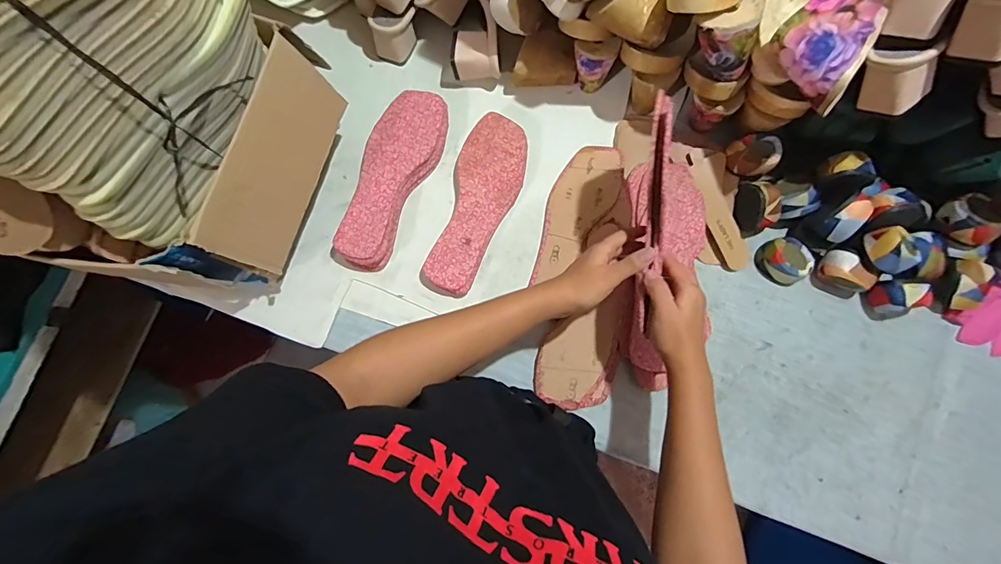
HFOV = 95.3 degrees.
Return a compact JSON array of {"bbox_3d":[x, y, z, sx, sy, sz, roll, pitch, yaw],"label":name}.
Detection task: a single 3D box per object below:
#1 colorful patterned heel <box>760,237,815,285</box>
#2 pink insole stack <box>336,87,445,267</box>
[{"bbox_3d":[0.375,-0.027,0.604,0.055,0.031,0.060,0,78,0],"label":"colorful patterned heel"},{"bbox_3d":[-0.147,-0.139,0.610,0.084,0.032,0.246,21,79,4],"label":"pink insole stack"}]

